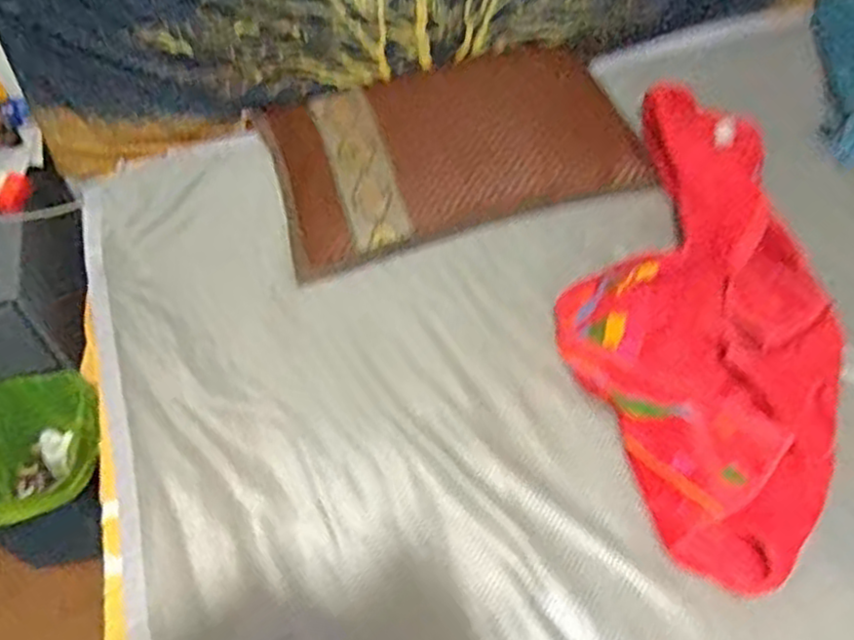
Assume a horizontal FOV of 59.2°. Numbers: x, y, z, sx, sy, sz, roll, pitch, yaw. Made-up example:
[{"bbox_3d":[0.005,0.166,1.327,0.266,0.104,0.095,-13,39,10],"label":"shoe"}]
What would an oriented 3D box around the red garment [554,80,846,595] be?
[{"bbox_3d":[0.372,-0.033,1.004,0.341,0.059,0.754,16,54,16],"label":"red garment"}]

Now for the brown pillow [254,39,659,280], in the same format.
[{"bbox_3d":[0.043,-0.276,1.179,0.569,0.082,0.335,-16,52,-8],"label":"brown pillow"}]

